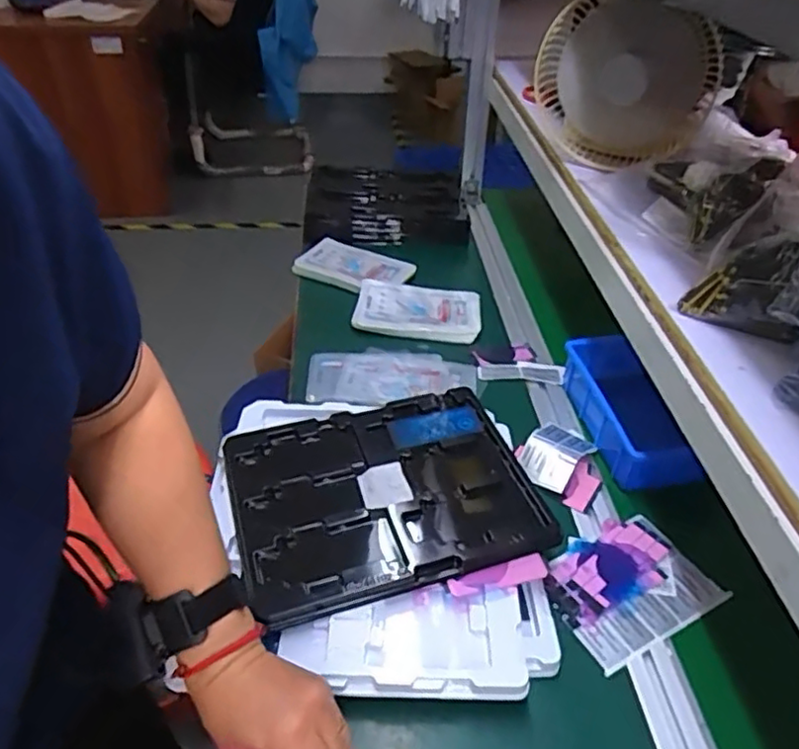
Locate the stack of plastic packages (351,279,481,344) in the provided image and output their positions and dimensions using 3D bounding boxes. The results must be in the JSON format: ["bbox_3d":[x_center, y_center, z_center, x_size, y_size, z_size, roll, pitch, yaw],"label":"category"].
[{"bbox_3d":[0.025,-0.090,0.924,0.175,0.021,0.097,9,40,9],"label":"stack of plastic packages"}]

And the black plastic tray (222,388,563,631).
[{"bbox_3d":[-0.017,0.109,0.633,0.278,0.018,0.219,-11,44,-15],"label":"black plastic tray"}]

